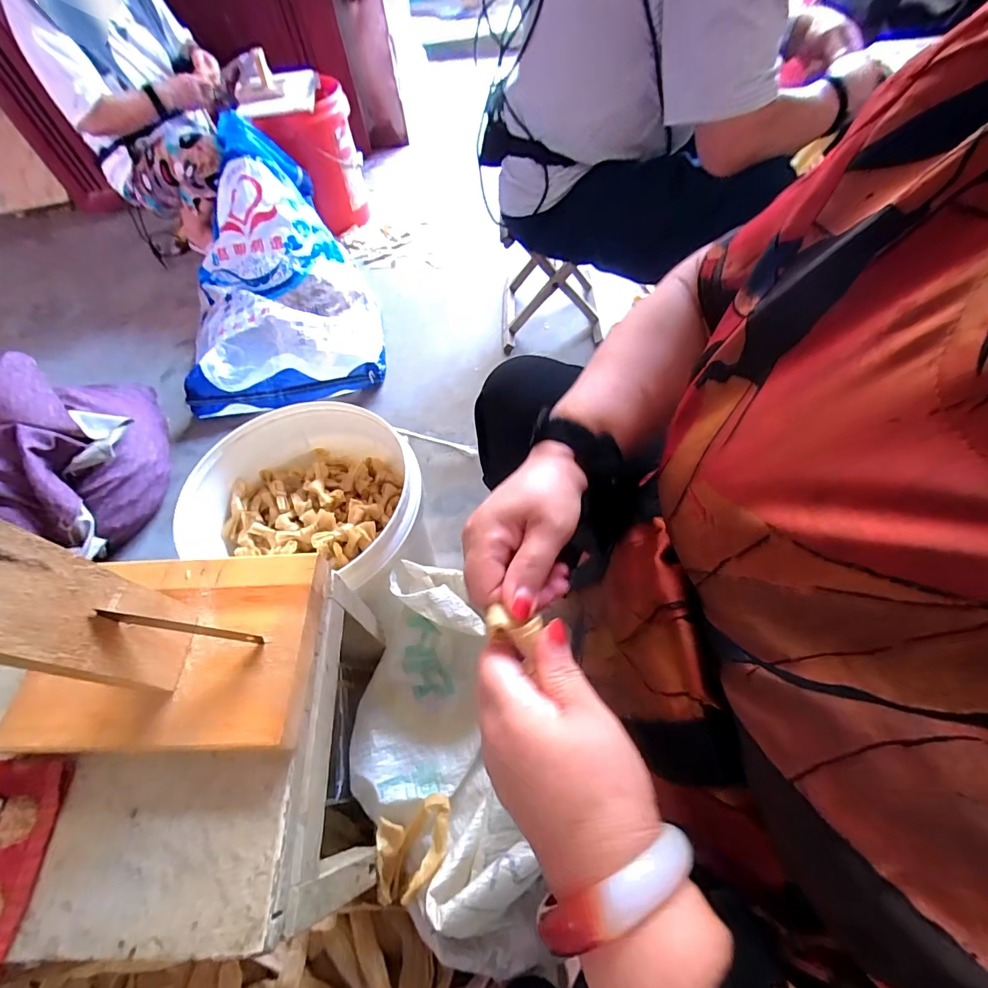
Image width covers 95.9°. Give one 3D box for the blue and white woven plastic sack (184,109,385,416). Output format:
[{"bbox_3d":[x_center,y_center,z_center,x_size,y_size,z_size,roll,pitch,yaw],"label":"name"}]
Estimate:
[{"bbox_3d":[-0.584,-0.602,1.185,0.472,0.327,0.739,-12,57,-3],"label":"blue and white woven plastic sack"}]

